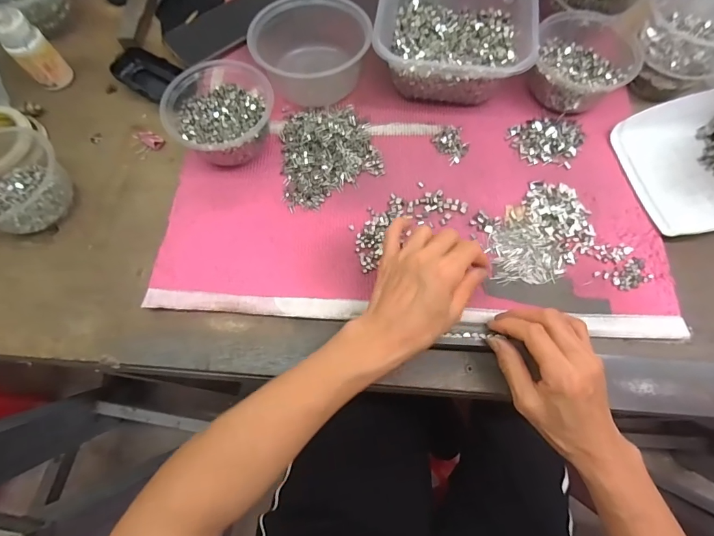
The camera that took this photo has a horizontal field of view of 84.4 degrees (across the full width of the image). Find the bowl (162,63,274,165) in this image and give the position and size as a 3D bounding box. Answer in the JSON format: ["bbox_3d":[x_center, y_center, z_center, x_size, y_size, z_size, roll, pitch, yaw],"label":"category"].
[{"bbox_3d":[-0.149,-0.169,0.440,0.109,0.063,0.107,0,68,1],"label":"bowl"}]

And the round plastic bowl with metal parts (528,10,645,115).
[{"bbox_3d":[0.263,-0.241,0.462,0.113,0.046,0.135,28,74,12],"label":"round plastic bowl with metal parts"}]

